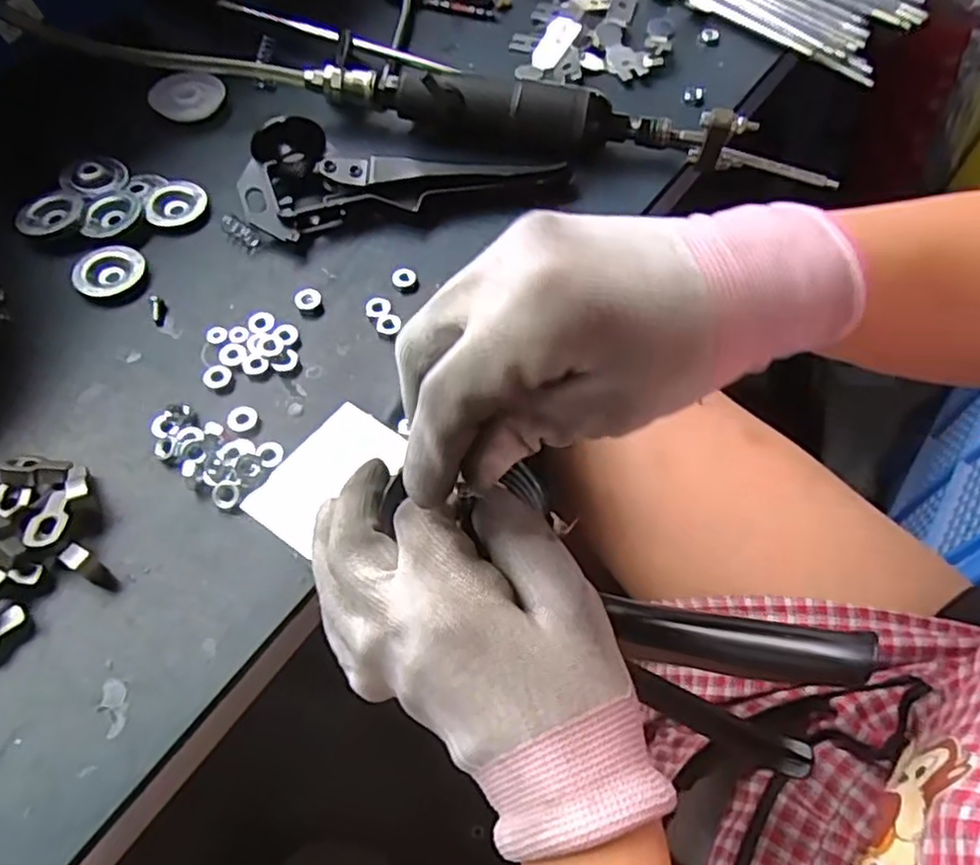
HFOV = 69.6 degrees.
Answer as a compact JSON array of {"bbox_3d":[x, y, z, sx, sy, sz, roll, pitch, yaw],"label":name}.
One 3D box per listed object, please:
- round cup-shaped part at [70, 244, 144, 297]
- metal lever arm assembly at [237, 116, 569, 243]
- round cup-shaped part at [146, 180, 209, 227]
[{"bbox_3d":[-0.218,-0.093,0.404,0.039,0.007,0.032,-32,65,-19],"label":"round cup-shaped part"},{"bbox_3d":[-0.052,-0.161,0.437,0.201,0.034,0.071,-9,60,-8],"label":"metal lever arm assembly"},{"bbox_3d":[-0.194,-0.143,0.436,0.035,0.004,0.036,1,59,-2],"label":"round cup-shaped part"}]

